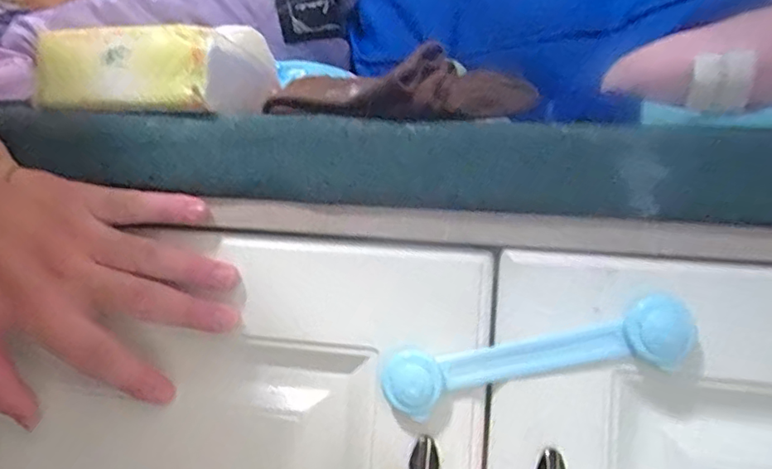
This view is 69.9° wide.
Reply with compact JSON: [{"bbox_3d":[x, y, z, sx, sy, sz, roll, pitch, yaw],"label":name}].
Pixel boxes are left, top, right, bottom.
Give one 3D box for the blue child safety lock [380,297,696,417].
[{"bbox_3d":[0.076,0.064,0.288,0.156,0.031,0.010,-14,-7,9],"label":"blue child safety lock"}]

